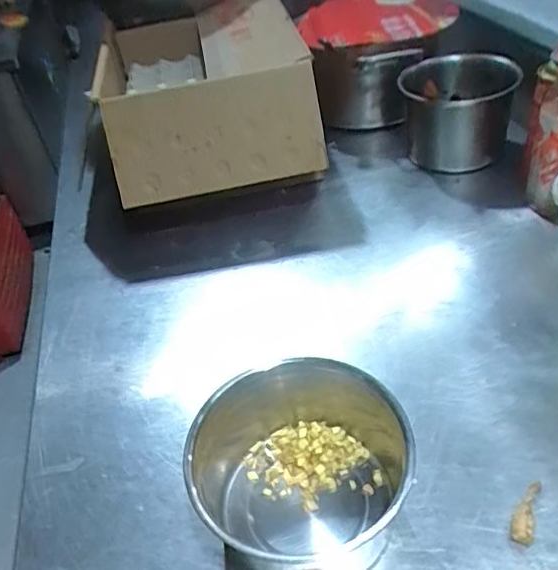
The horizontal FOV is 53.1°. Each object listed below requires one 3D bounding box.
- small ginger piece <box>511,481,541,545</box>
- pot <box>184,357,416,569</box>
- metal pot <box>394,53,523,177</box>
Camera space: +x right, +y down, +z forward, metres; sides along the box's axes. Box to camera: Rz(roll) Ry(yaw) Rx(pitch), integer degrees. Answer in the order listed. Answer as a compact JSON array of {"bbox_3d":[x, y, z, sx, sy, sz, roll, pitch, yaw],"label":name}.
[{"bbox_3d":[0.207,0.189,0.469,0.018,0.013,0.062,13,44,23],"label":"small ginger piece"},{"bbox_3d":[0.019,0.152,0.478,0.173,0.103,0.163,-7,42,6],"label":"pot"},{"bbox_3d":[0.294,-0.287,0.936,0.185,0.142,0.154,6,42,16],"label":"metal pot"}]

